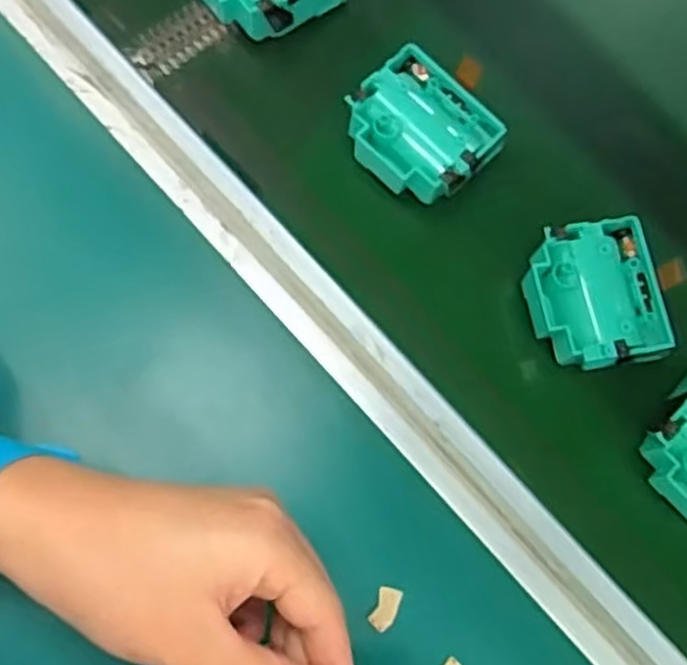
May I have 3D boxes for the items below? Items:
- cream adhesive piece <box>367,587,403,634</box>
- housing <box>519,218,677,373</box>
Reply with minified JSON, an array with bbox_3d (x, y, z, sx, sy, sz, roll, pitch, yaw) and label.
[{"bbox_3d":[0.021,0.135,0.370,0.012,0.004,0.021,24,74,7],"label":"cream adhesive piece"},{"bbox_3d":[0.134,-0.016,0.410,0.068,0.038,0.076,-11,73,-4],"label":"housing"}]

